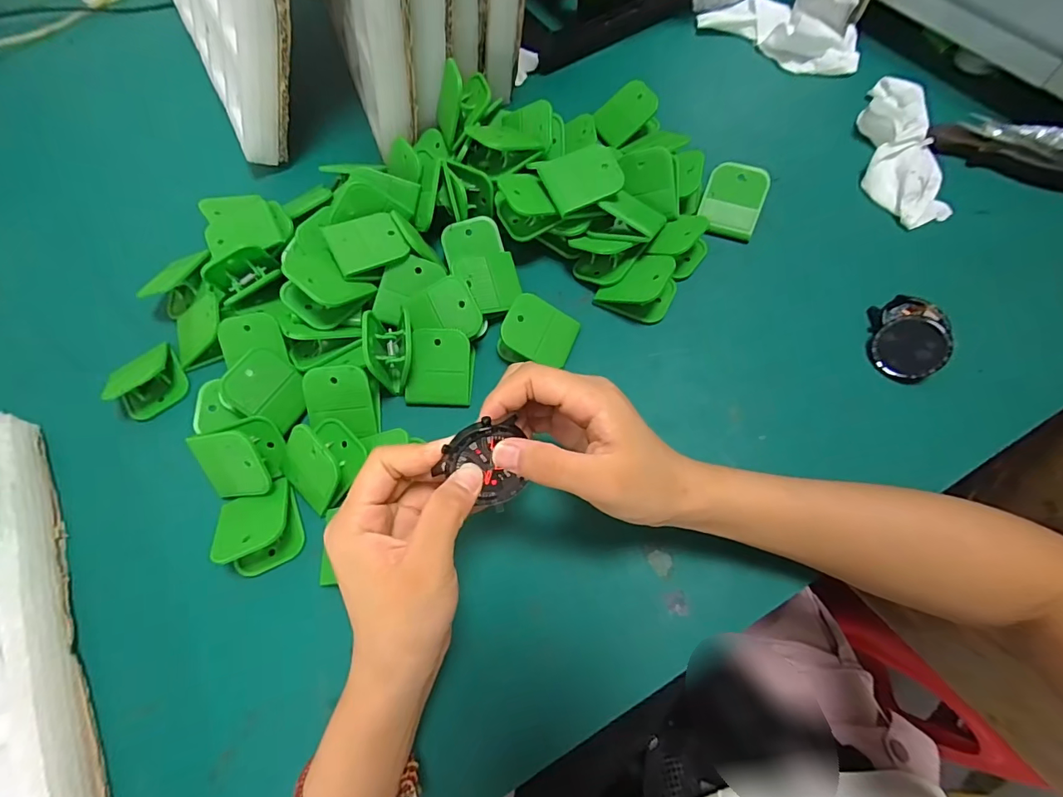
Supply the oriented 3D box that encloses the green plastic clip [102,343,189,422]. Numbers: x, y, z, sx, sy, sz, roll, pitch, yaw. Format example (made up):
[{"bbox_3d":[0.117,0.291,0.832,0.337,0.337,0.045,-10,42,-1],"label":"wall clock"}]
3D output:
[{"bbox_3d":[-0.296,-0.014,0.364,0.029,0.032,0.057,23,72,13],"label":"green plastic clip"}]

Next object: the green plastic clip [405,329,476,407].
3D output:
[{"bbox_3d":[-0.066,-0.022,0.344,0.047,0.027,0.049,7,67,6],"label":"green plastic clip"}]

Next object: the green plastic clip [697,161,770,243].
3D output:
[{"bbox_3d":[0.166,-0.164,0.387,0.046,0.034,0.045,20,71,12],"label":"green plastic clip"}]

